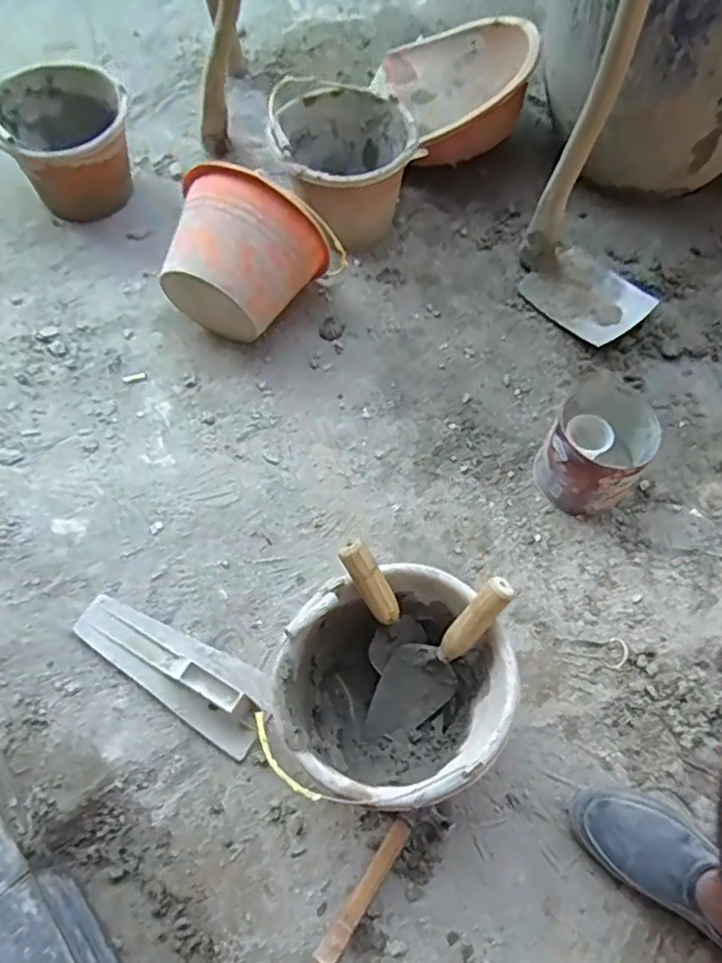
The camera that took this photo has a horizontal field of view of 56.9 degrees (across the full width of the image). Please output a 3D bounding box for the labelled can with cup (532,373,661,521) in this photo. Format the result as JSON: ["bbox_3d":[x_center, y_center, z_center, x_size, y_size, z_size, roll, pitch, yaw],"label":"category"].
[{"bbox_3d":[0.366,-0.043,1.061,0.152,0.149,0.151,38,67,18],"label":"labelled can with cup"}]

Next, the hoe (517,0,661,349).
[{"bbox_3d":[0.427,-0.546,0.971,0.238,0.764,0.240,16,62,8],"label":"hoe"}]

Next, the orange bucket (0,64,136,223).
[{"bbox_3d":[-0.595,-0.693,1.373,0.259,0.204,0.293,-27,65,-15],"label":"orange bucket"}]

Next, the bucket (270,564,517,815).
[{"bbox_3d":[0.043,0.266,0.840,0.272,0.204,0.253,0,61,-1],"label":"bucket"}]

